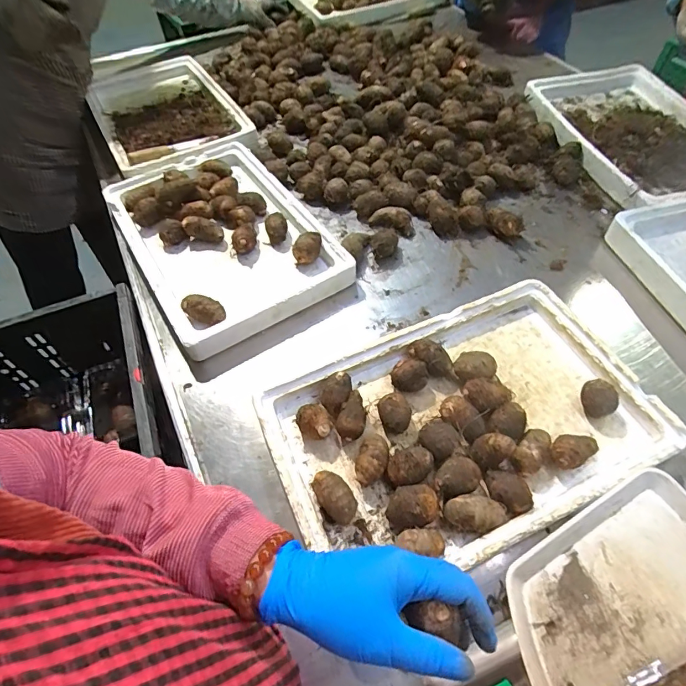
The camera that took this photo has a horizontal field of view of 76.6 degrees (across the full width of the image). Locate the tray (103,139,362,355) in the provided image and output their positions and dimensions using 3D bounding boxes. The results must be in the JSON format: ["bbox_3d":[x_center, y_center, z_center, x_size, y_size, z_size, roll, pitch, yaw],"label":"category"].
[{"bbox_3d":[-0.227,-0.214,0.791,0.306,0.047,0.488,-29,58,-17],"label":"tray"}]

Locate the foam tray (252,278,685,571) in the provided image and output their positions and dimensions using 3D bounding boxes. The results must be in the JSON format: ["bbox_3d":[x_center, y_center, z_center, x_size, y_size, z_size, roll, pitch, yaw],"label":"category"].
[{"bbox_3d":[0.148,0.102,0.558,0.453,0.063,0.289,-22,56,-13],"label":"foam tray"}]

